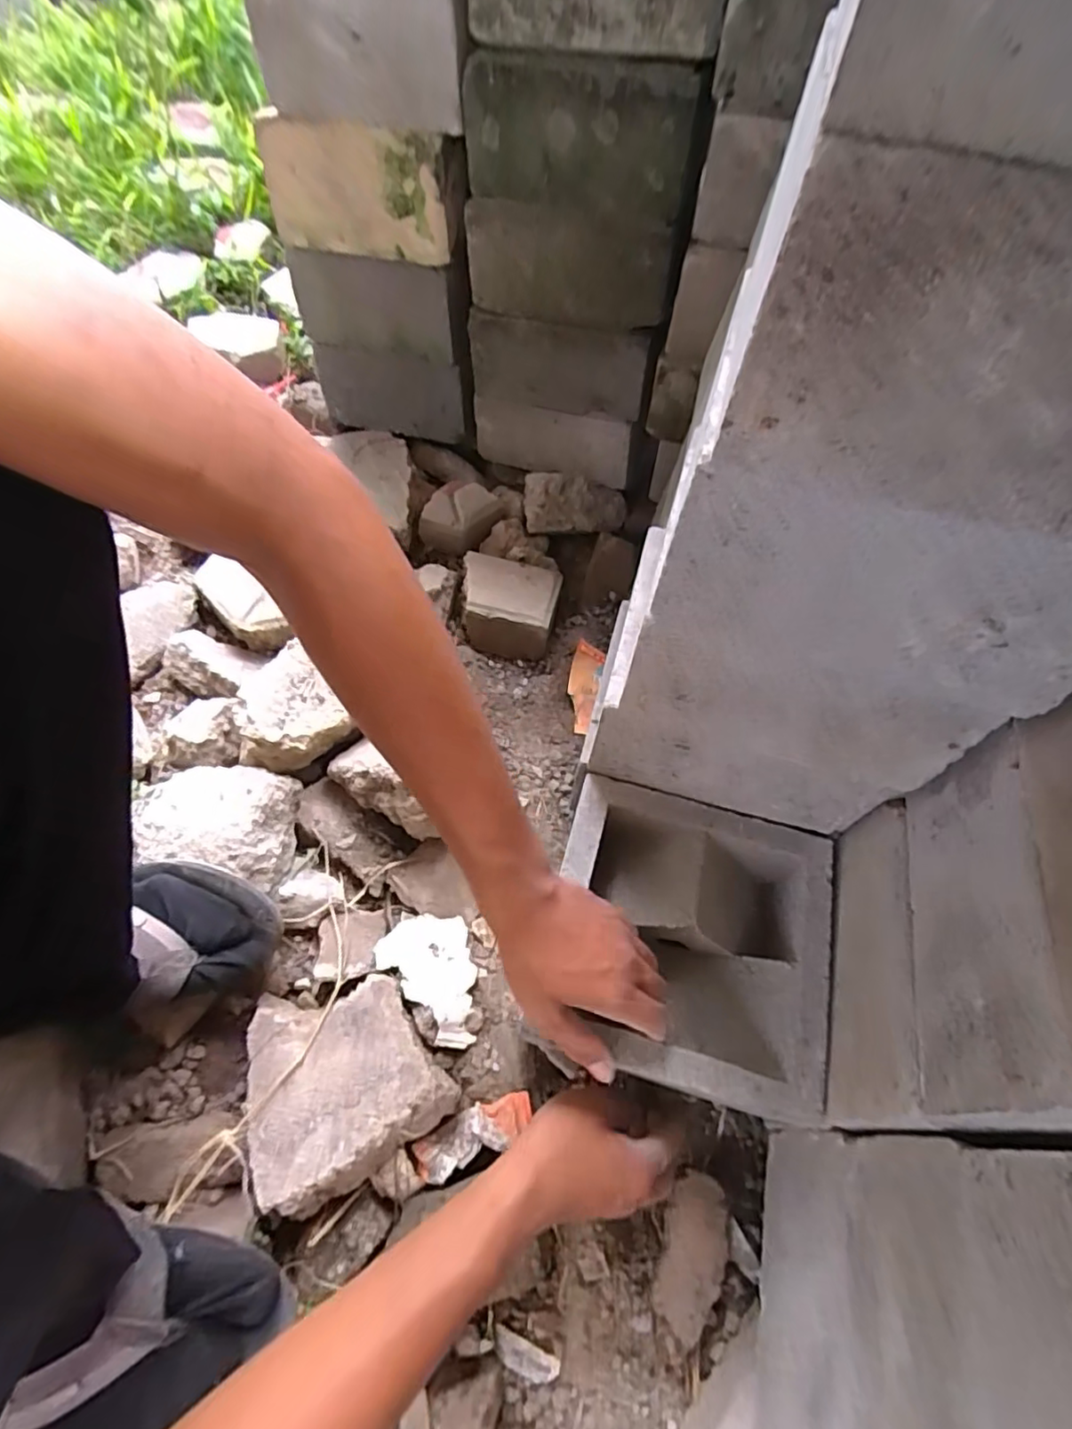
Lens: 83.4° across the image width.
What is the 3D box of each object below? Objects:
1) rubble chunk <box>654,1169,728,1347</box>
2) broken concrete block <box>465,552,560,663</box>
[{"bbox_3d":[0.113,0.390,0.438,0.043,0.030,0.090,21,59,8],"label":"rubble chunk"},{"bbox_3d":[-0.032,-0.126,0.681,0.106,0.052,0.113,9,58,1],"label":"broken concrete block"}]

